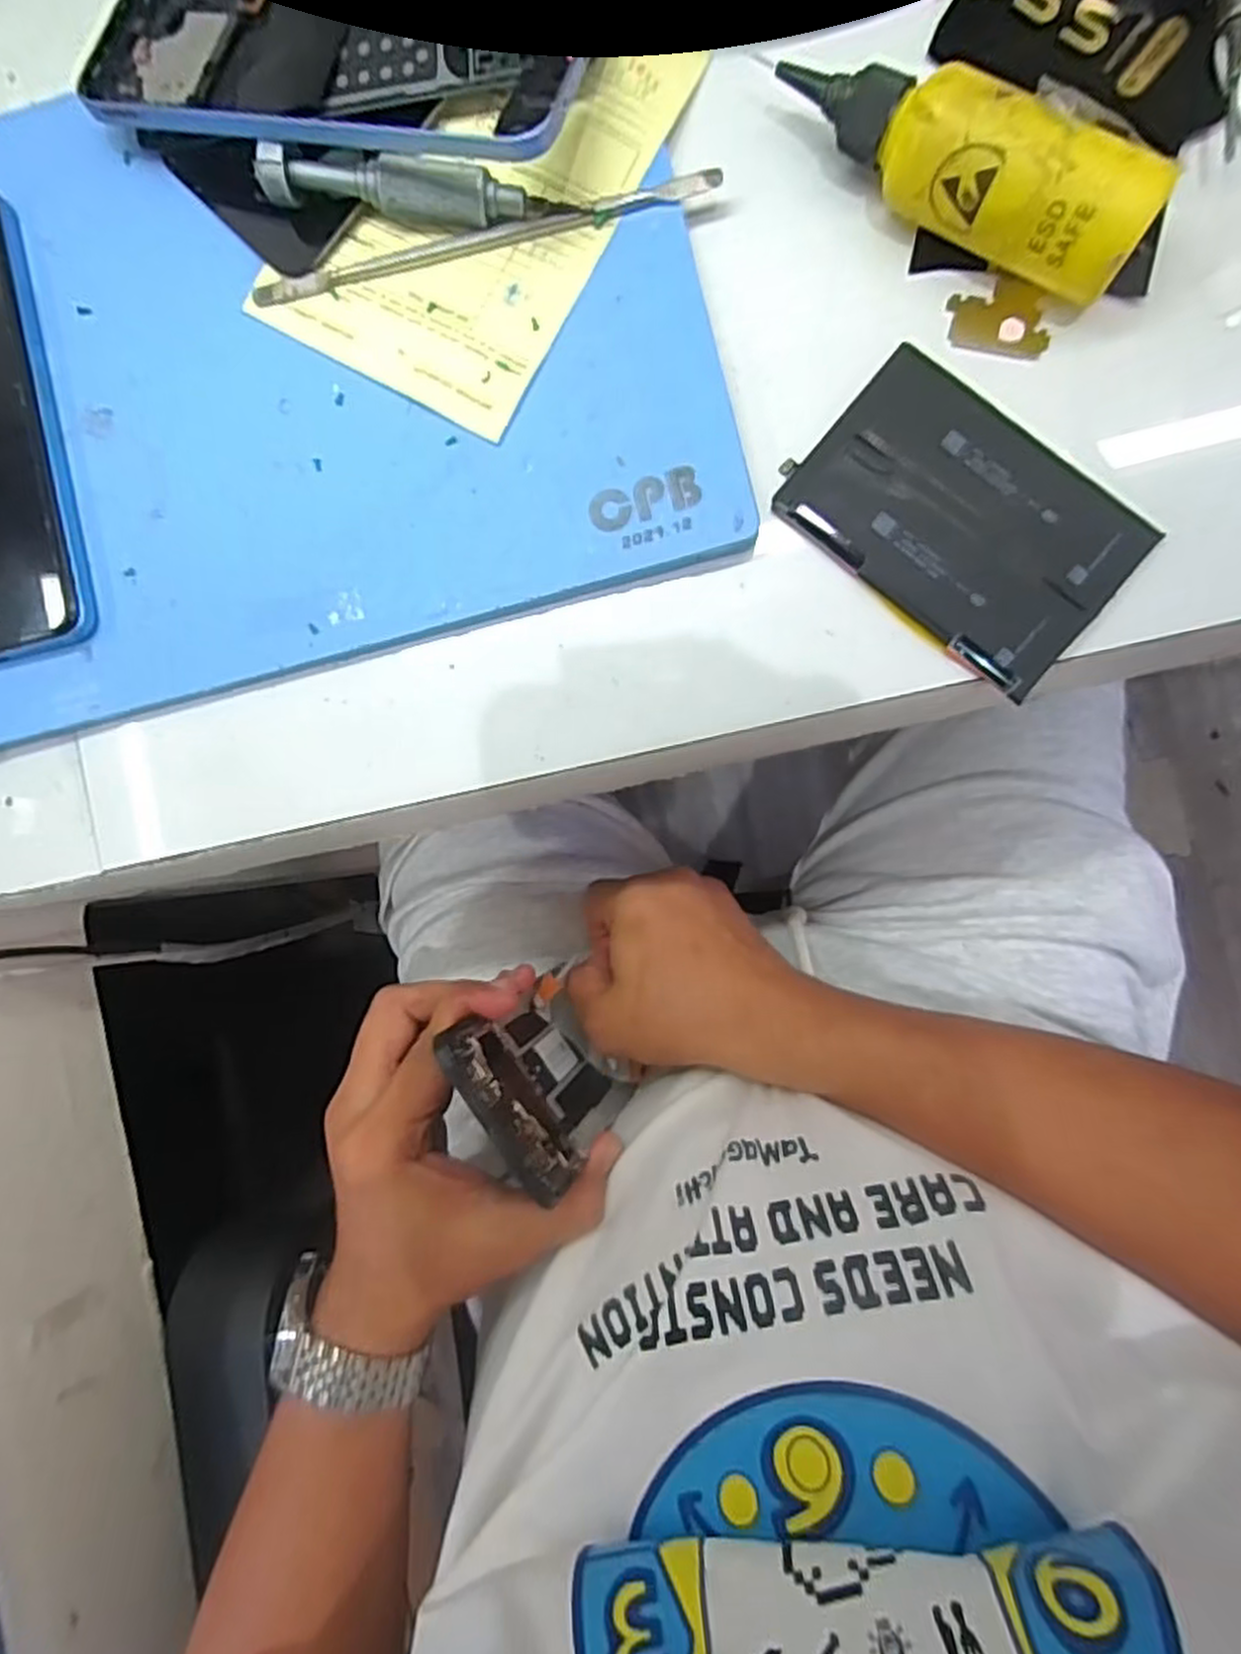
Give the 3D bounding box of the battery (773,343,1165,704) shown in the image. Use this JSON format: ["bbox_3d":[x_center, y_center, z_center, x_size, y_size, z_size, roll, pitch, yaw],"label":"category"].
[{"bbox_3d":[0.111,-0.100,0.248,0.103,0.011,0.069,41,95,0],"label":"battery"}]

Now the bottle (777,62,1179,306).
[{"bbox_3d":[0.104,-0.203,0.233,0.115,0.036,0.033,33,95,1],"label":"bottle"}]

